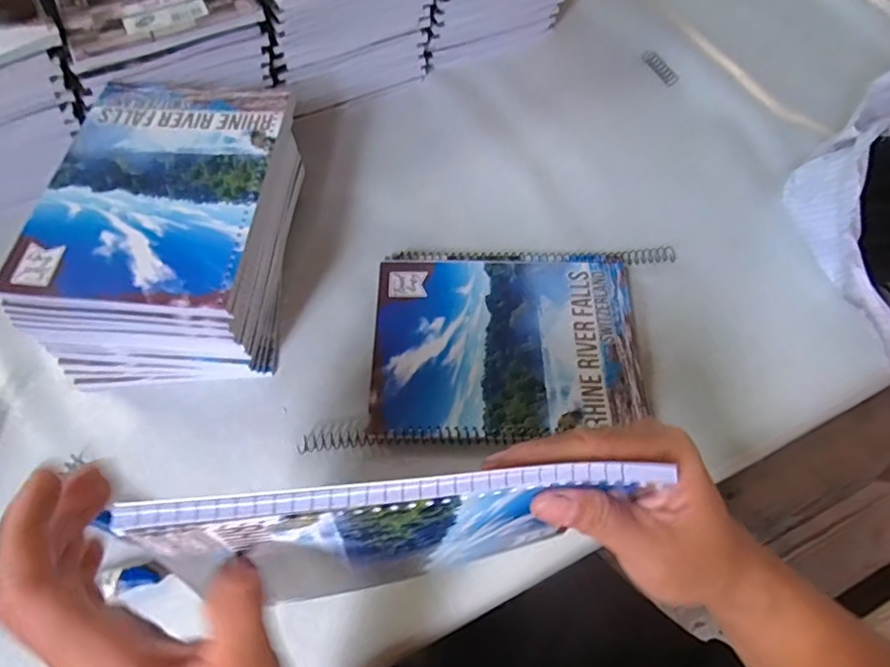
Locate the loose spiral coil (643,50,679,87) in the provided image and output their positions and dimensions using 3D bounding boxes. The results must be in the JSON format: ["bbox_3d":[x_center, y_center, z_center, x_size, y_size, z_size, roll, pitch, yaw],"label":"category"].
[{"bbox_3d":[0.223,-0.278,0.579,0.017,0.007,0.055,-19,64,-10],"label":"loose spiral coil"}]

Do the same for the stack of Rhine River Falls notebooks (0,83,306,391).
[{"bbox_3d":[-0.198,-0.076,0.420,0.144,0.097,0.206,4,62,1],"label":"stack of Rhine River Falls notebooks"}]

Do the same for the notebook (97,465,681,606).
[{"bbox_3d":[-0.015,0.092,0.248,0.188,0.143,0.024,-6,62,-4],"label":"notebook"}]

